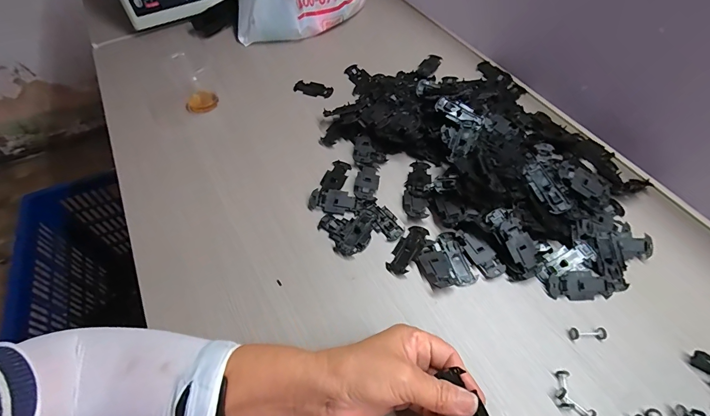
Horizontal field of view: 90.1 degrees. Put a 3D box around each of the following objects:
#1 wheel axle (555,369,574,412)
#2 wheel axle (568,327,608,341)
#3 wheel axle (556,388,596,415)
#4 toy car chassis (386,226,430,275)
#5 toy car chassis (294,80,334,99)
[{"bbox_3d":[0.189,0.164,0.319,0.012,0.010,0.032,6,56,5],"label":"wheel axle"},{"bbox_3d":[0.228,0.124,0.347,0.034,0.008,0.011,-1,56,0],"label":"wheel axle"},{"bbox_3d":[0.195,0.173,0.311,0.033,0.009,0.010,34,63,21],"label":"wheel axle"},{"bbox_3d":[0.060,0.046,0.405,0.027,0.007,0.067,28,61,18],"label":"toy car chassis"},{"bbox_3d":[-0.068,-0.195,0.586,0.065,0.008,0.027,17,58,12],"label":"toy car chassis"}]

